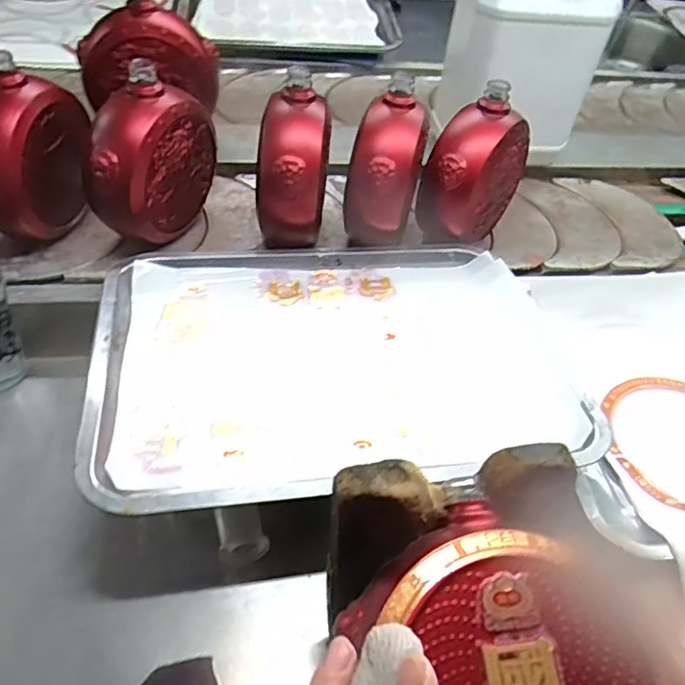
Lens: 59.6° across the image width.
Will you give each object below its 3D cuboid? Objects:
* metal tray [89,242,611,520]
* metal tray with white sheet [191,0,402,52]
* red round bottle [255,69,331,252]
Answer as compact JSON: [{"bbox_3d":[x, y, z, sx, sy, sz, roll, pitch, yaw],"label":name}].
[{"bbox_3d":[-0.005,0.004,0.456,0.343,0.032,0.258,-5,47,-12],"label":"metal tray"},{"bbox_3d":[-0.081,-0.537,0.982,0.323,0.042,0.254,-1,47,-8],"label":"metal tray with white sheet"},{"bbox_3d":[-0.045,-0.163,0.557,0.062,0.152,0.112,5,46,-3],"label":"red round bottle"}]

